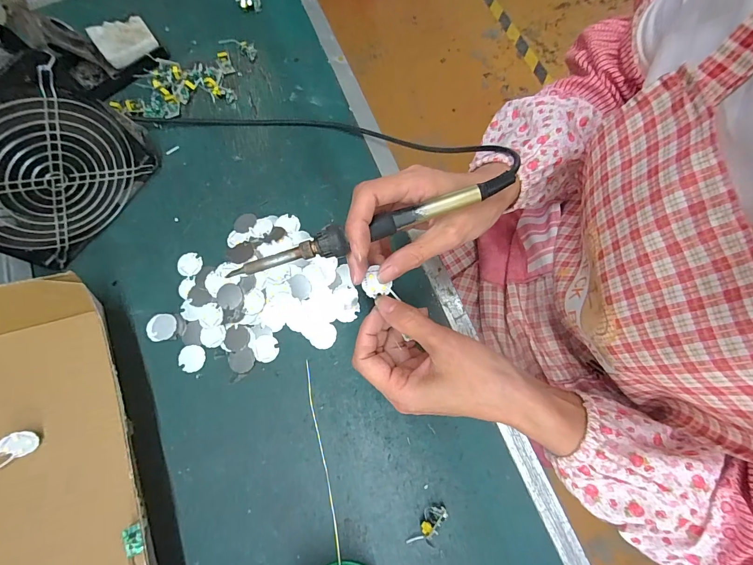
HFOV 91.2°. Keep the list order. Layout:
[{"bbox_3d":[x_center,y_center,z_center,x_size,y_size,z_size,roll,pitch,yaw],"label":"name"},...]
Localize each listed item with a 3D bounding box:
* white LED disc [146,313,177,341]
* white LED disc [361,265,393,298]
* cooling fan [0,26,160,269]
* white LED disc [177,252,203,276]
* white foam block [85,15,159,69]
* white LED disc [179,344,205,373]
[{"bbox_3d":[-0.205,0.042,0.352,0.029,0.004,0.025,-6,73,-1],"label":"white LED disc"},{"bbox_3d":[-0.001,0.000,0.275,0.020,0.004,0.022,0,90,-18],"label":"white LED disc"},{"bbox_3d":[-0.295,-0.106,0.320,0.058,0.151,0.155,33,76,11],"label":"cooling fan"},{"bbox_3d":[-0.190,-0.019,0.373,0.026,0.004,0.024,0,73,1],"label":"white LED disc"},{"bbox_3d":[-0.292,-0.282,0.426,0.060,0.006,0.056,-32,85,-8],"label":"white foam block"},{"bbox_3d":[-0.173,0.070,0.343,0.024,0.004,0.024,0,73,1],"label":"white LED disc"}]

